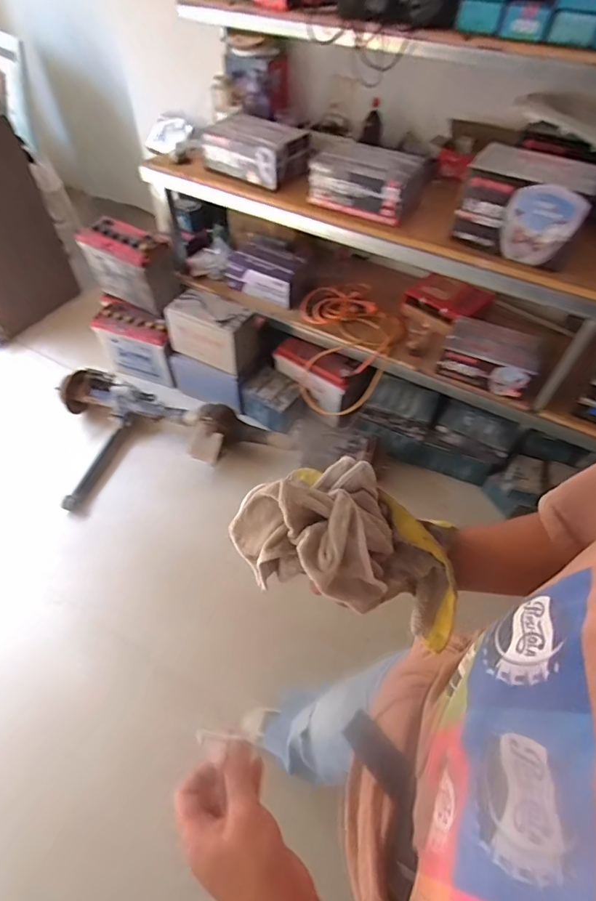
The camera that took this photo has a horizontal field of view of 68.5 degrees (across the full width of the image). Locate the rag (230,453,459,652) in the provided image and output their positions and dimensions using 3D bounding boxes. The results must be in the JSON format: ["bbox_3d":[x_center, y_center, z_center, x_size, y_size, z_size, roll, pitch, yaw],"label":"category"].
[{"bbox_3d":[0.049,0.084,0.413,0.212,0.106,0.120,15,53,9],"label":"rag"}]

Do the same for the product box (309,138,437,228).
[{"bbox_3d":[0.237,-0.901,1.447,0.364,0.162,0.217,20,54,12],"label":"product box"}]

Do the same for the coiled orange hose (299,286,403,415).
[{"bbox_3d":[0.197,-0.432,1.928,0.432,0.353,0.457,20,54,12],"label":"coiled orange hose"}]

